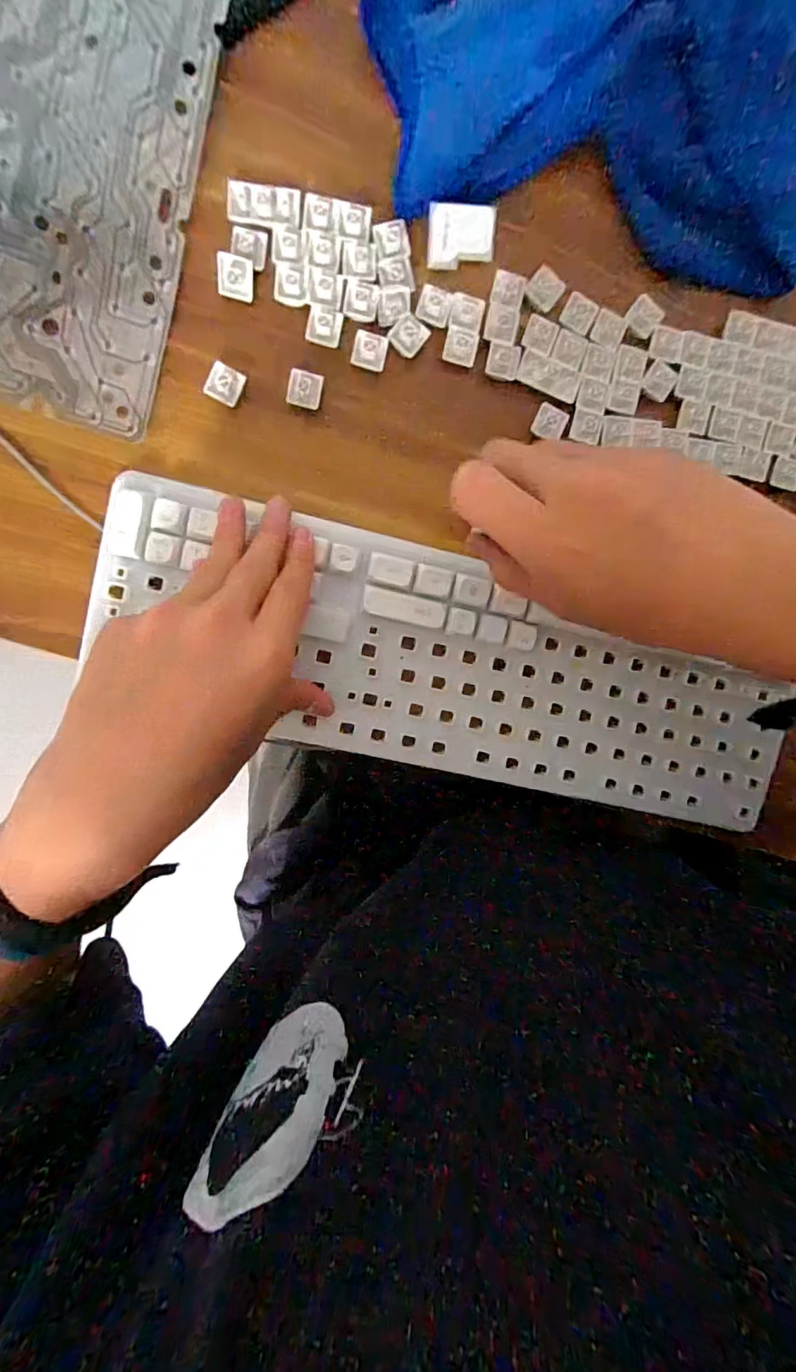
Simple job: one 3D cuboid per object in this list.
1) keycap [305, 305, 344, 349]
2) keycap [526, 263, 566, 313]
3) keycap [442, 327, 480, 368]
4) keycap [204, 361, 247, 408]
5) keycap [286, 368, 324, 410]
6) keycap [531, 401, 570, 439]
[{"bbox_3d":[-0.040,-0.196,0.266,0.018,0.006,0.018,14,96,-8],"label":"keycap"},{"bbox_3d":[0.083,-0.222,0.273,0.019,0.004,0.020,35,93,-9],"label":"keycap"},{"bbox_3d":[0.035,-0.190,0.276,0.018,0.004,0.017,11,96,-7],"label":"keycap"},{"bbox_3d":[-0.094,-0.165,0.267,0.018,0.010,0.017,24,95,-8],"label":"keycap"},{"bbox_3d":[-0.051,-0.164,0.271,0.018,0.009,0.018,16,96,-8],"label":"keycap"},{"bbox_3d":[0.089,-0.152,0.284,0.018,0.004,0.019,25,94,-9],"label":"keycap"}]

